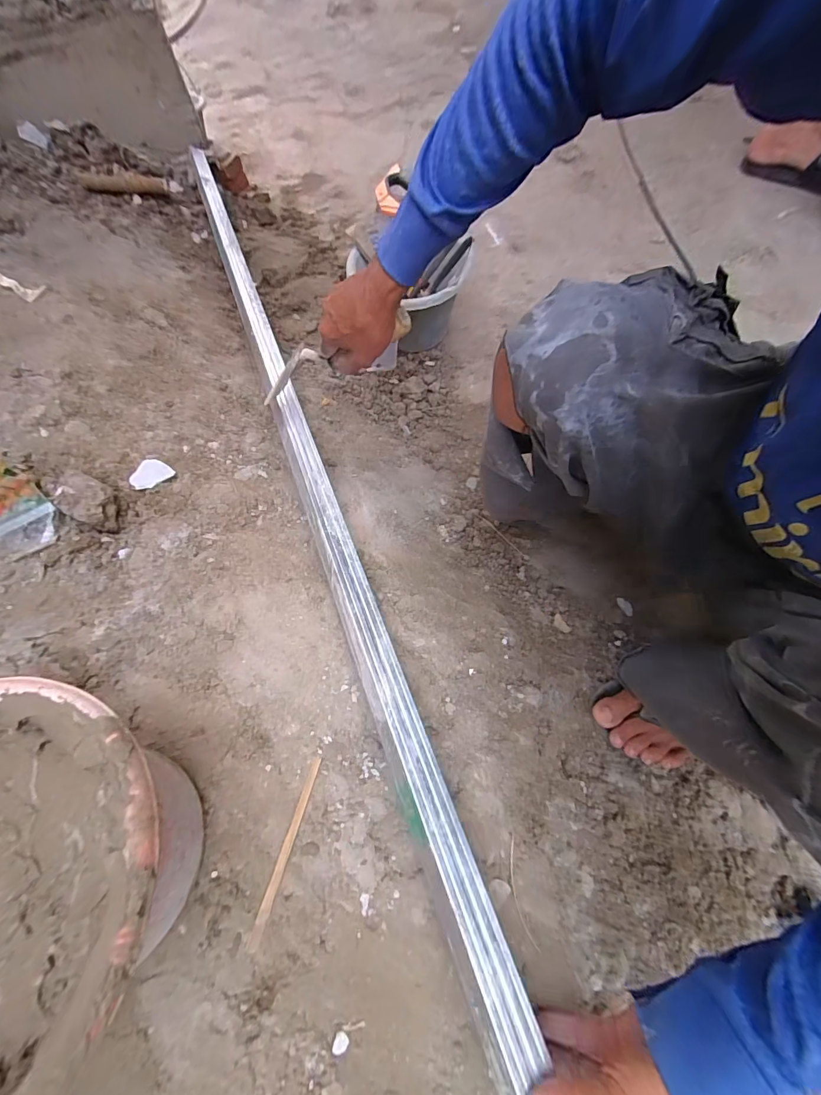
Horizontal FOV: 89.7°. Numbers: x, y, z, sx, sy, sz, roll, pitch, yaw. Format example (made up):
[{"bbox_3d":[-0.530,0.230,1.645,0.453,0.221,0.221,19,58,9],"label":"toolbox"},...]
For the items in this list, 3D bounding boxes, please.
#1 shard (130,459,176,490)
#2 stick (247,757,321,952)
[{"bbox_3d":[-0.384,-0.108,0.611,0.041,0.008,0.056,38,61,-7],"label":"shard"},{"bbox_3d":[-0.126,0.304,0.424,0.010,0.007,0.161,11,52,8],"label":"stick"}]

